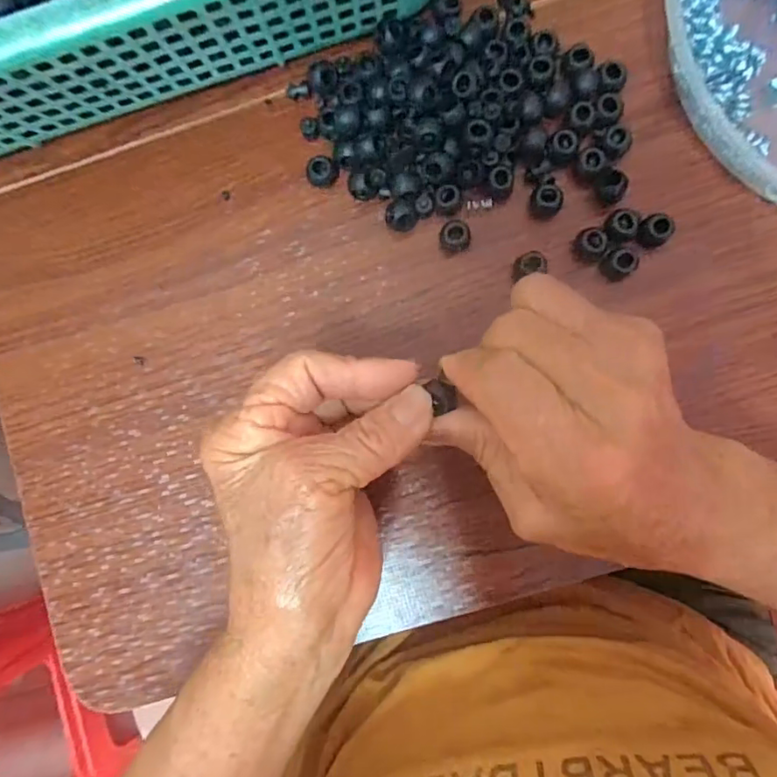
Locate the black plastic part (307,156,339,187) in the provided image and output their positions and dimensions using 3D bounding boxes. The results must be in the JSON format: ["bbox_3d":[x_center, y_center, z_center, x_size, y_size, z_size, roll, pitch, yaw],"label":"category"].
[{"bbox_3d":[-0.034,-0.111,0.283,0.012,0.013,0.015,45,92,5],"label":"black plastic part"}]

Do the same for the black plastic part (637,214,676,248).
[{"bbox_3d":[0.130,-0.077,0.266,0.014,0.013,0.014,0,88,5],"label":"black plastic part"}]

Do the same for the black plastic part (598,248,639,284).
[{"bbox_3d":[0.112,-0.061,0.265,0.016,0.011,0.013,-28,86,3],"label":"black plastic part"}]

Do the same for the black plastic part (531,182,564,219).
[{"bbox_3d":[0.079,-0.094,0.272,0.014,0.015,0.014,0,88,5],"label":"black plastic part"}]

